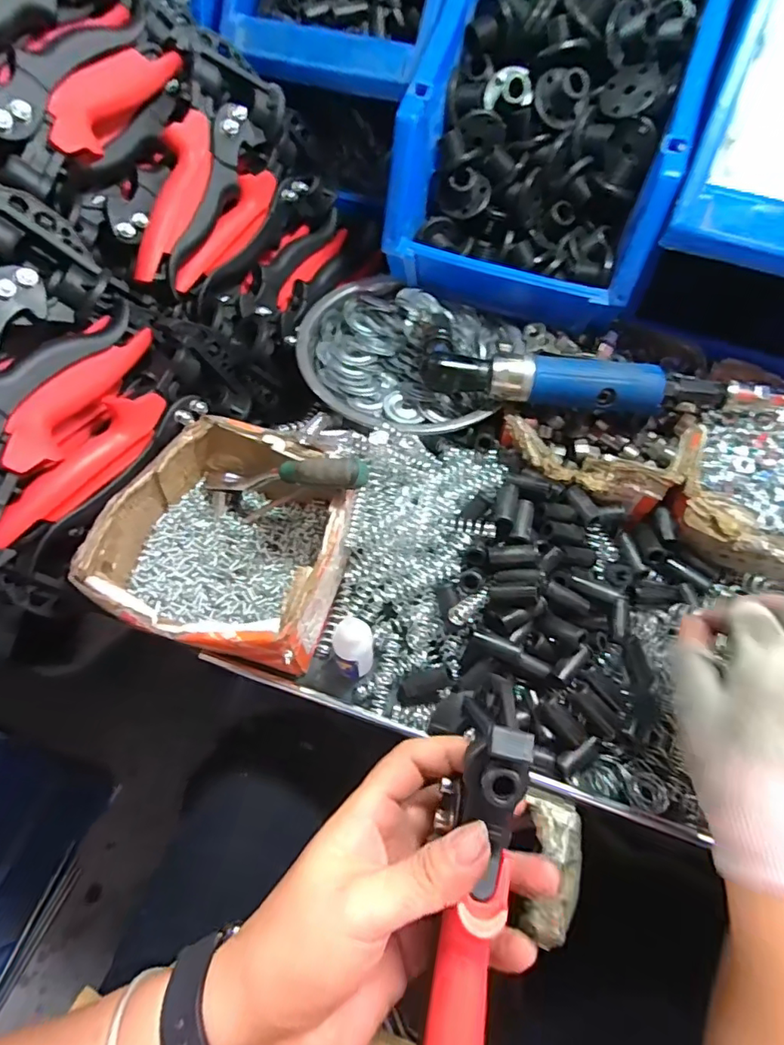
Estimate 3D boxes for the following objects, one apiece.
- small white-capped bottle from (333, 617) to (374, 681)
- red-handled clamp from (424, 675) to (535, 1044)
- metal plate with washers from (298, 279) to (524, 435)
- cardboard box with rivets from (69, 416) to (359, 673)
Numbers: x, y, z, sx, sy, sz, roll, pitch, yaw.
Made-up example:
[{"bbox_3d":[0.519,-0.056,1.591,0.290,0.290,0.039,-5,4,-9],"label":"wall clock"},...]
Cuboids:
[{"bbox_3d":[-0.025,0.086,0.350,0.025,0.063,0.022,-4,60,-6],"label":"small white-capped bottle"},{"bbox_3d":[0.028,0.170,0.212,0.031,0.025,0.204,10,77,3],"label":"red-handled clamp"},{"bbox_3d":[0.011,-0.143,0.439,0.180,0.039,0.164,1,60,-2],"label":"metal plate with washers"},{"bbox_3d":[-0.108,0.013,0.374,0.145,0.072,0.160,16,60,6],"label":"cardboard box with rivets"}]

